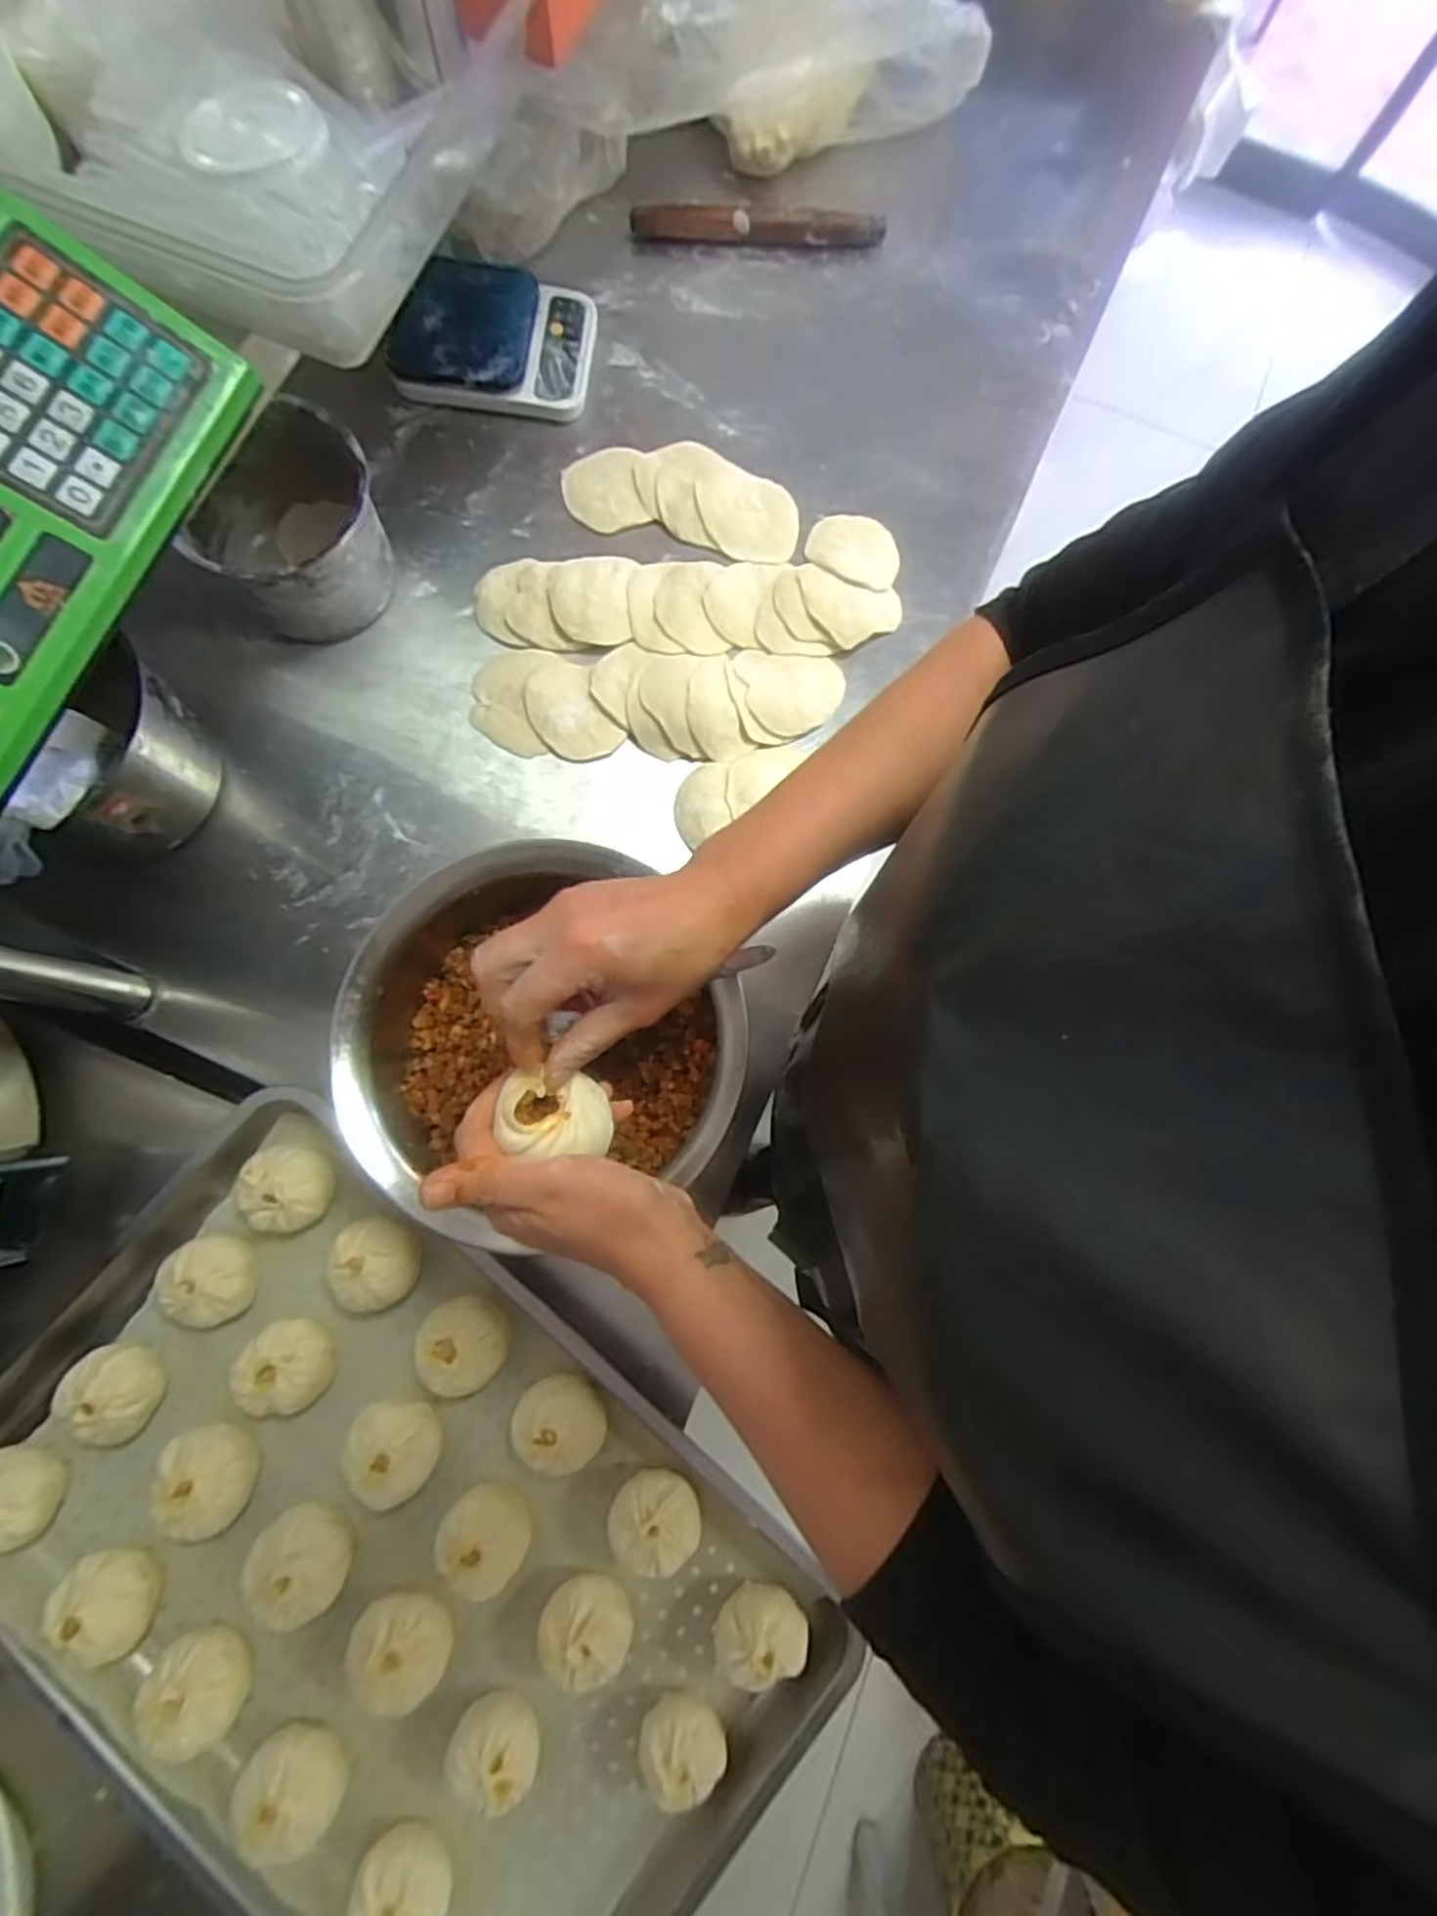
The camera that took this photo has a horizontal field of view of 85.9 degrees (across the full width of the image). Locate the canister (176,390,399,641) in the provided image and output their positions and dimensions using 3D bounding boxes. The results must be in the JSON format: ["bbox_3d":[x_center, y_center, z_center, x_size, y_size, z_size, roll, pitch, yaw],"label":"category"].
[{"bbox_3d":[-0.351,-0.356,0.656,0.146,0.119,0.139,0,79,-3],"label":"canister"}]

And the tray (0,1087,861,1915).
[{"bbox_3d":[-0.238,0.426,0.549,0.595,0.054,0.405,37,80,4],"label":"tray"}]

